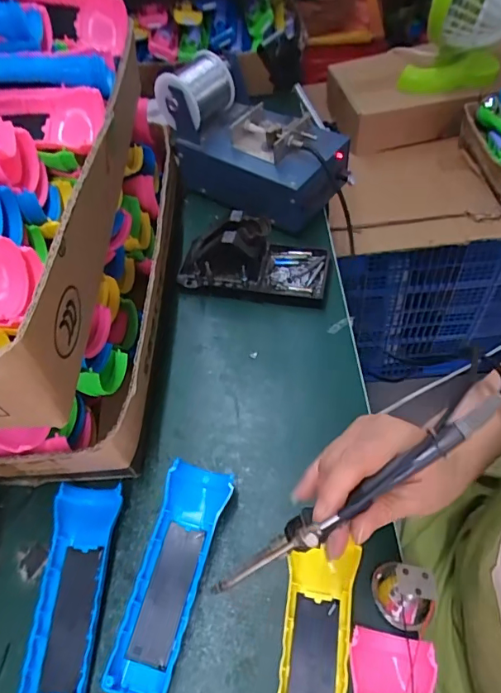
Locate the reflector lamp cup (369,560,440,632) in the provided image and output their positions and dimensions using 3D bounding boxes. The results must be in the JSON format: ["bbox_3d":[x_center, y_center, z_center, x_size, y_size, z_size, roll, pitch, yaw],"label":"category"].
[{"bbox_3d":[0.104,0.168,0.317,0.038,0.027,0.037,-2,56,3],"label":"reflector lamp cup"}]

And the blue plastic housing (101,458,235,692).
[{"bbox_3d":[-0.055,0.162,0.339,0.048,0.025,0.156,9,58,11],"label":"blue plastic housing"}]

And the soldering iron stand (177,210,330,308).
[{"bbox_3d":[0.004,-0.094,0.487,0.153,0.079,0.072,8,57,10],"label":"soldering iron stand"}]

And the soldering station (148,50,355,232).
[{"bbox_3d":[-0.006,-0.242,0.546,0.222,0.138,0.098,31,64,23],"label":"soldering station"}]

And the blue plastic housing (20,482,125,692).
[{"bbox_3d":[-0.129,0.179,0.337,0.050,0.021,0.155,0,56,5],"label":"blue plastic housing"}]

